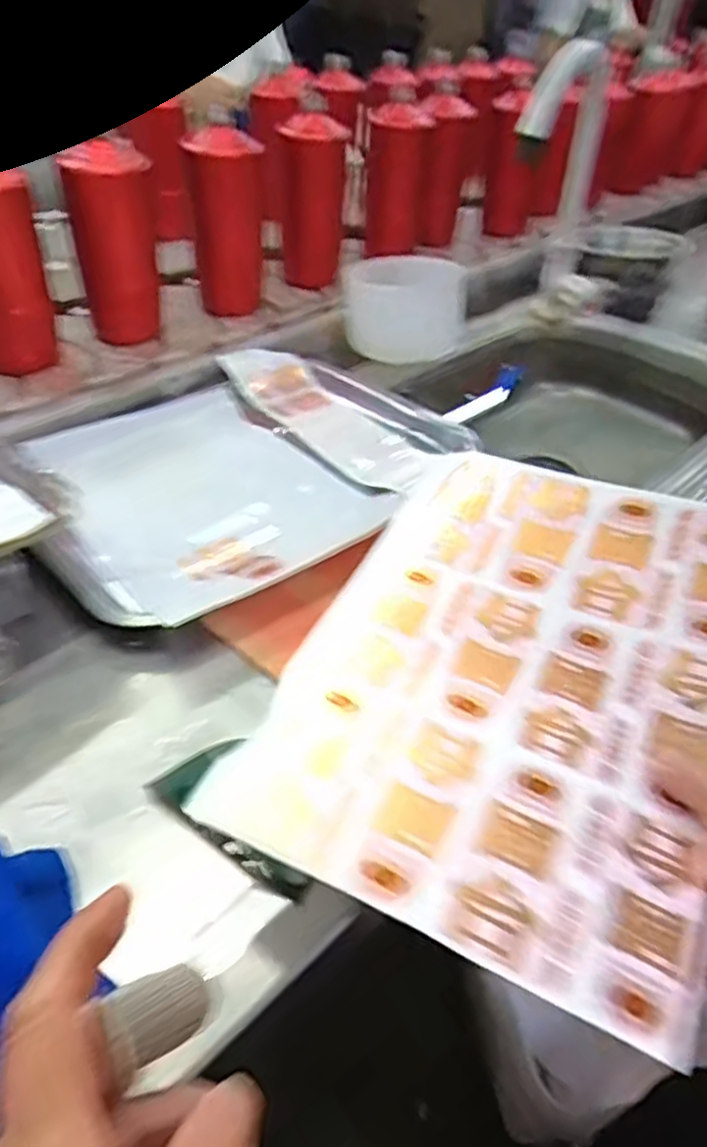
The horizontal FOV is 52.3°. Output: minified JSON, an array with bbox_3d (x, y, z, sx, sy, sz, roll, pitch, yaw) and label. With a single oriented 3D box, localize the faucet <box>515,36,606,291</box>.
[{"bbox_3d":[0.212,-0.407,0.760,0.056,0.248,0.225,16,42,14],"label":"faucet"}]

